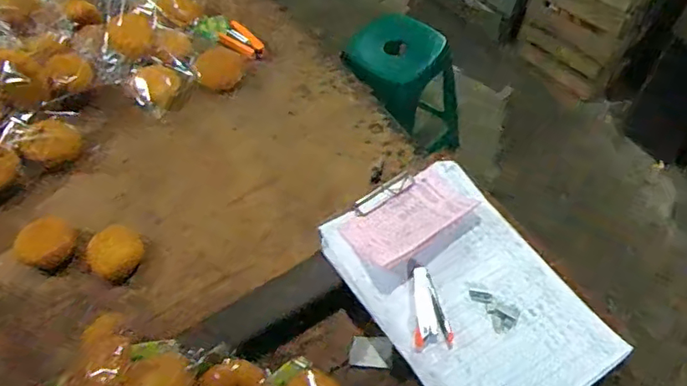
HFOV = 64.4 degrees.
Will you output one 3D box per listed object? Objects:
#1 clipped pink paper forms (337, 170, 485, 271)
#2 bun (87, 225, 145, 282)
[{"bbox_3d":[0.086,0.031,0.718,0.163,0.032,0.094,-35,62,-18],"label":"clipped pink paper forms"},{"bbox_3d":[-0.315,0.084,0.759,0.067,0.036,0.070,30,63,20],"label":"bun"}]

